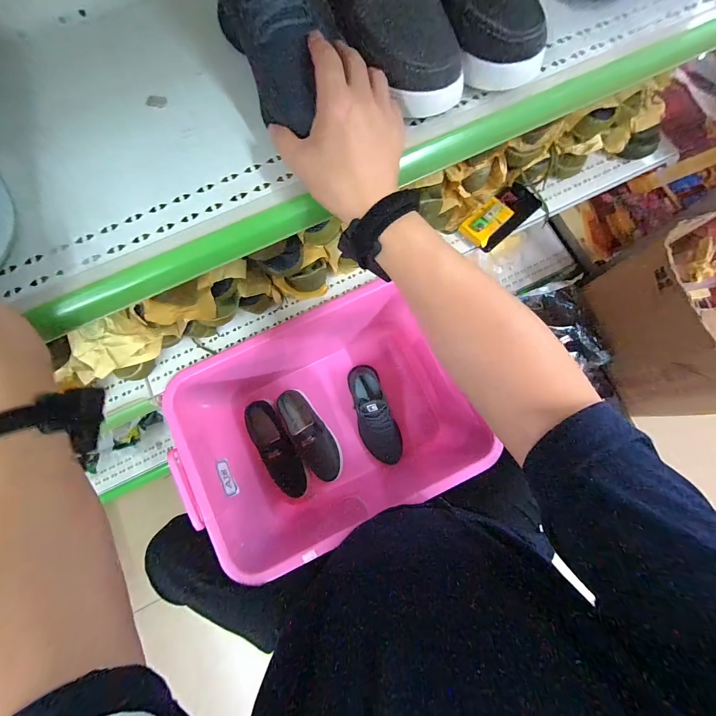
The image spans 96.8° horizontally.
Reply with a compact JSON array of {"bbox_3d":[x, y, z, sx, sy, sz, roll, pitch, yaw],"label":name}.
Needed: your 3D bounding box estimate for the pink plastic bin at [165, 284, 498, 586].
[{"bbox_3d":[-0.068,0.157,0.707,0.491,0.306,0.425,-24,78,-4],"label":"pink plastic bin"}]

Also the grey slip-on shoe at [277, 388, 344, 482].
[{"bbox_3d":[-0.121,0.190,0.805,0.086,0.072,0.248,-32,78,-6],"label":"grey slip-on shoe"}]

